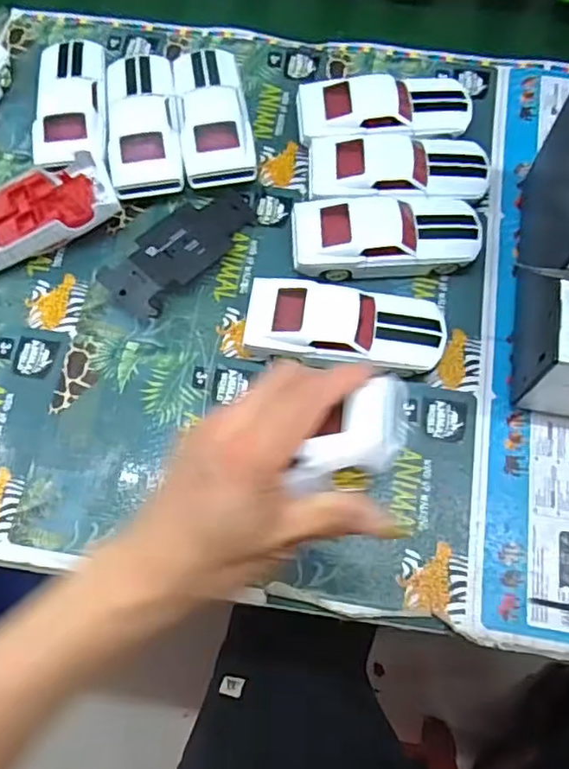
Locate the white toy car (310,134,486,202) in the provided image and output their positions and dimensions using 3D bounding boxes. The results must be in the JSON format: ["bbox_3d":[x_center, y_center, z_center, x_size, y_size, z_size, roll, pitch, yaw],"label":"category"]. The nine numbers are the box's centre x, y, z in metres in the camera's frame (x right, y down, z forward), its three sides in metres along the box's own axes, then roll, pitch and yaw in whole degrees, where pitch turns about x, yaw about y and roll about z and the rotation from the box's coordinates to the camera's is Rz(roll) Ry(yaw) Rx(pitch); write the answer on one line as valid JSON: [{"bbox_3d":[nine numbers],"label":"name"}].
[{"bbox_3d":[0.083,-0.153,0.437,0.127,0.035,0.051,-1,69,1],"label":"white toy car"}]

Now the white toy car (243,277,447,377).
[{"bbox_3d":[0.040,-0.036,0.396,0.126,0.033,0.055,7,69,3],"label":"white toy car"}]

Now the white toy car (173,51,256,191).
[{"bbox_3d":[-0.054,-0.207,0.459,0.051,0.033,0.127,-8,69,-2],"label":"white toy car"}]

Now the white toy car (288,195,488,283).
[{"bbox_3d":[0.071,-0.104,0.420,0.127,0.034,0.052,-5,69,-1],"label":"white toy car"}]

